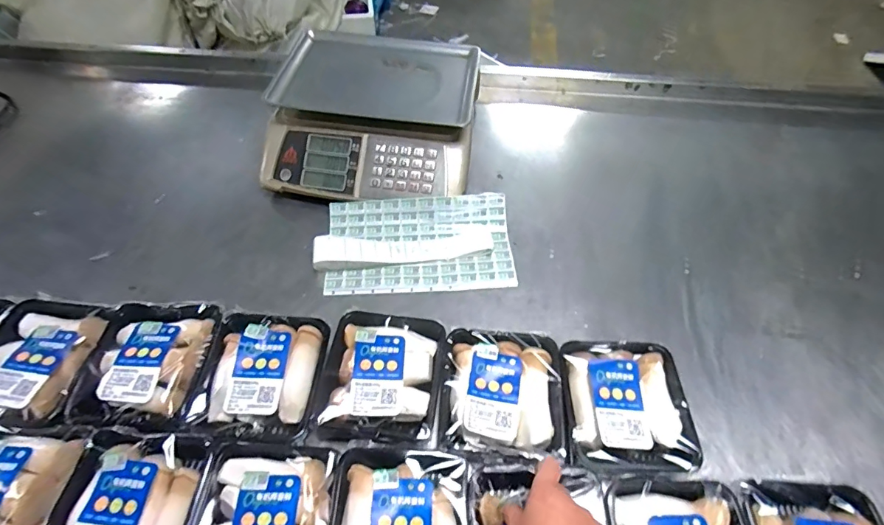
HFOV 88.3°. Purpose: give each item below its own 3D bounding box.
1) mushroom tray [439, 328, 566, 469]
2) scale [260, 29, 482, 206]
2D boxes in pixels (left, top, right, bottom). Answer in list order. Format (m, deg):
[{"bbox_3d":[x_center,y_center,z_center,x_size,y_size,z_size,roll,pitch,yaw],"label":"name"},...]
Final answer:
[{"bbox_3d":[0.072,0.162,0.547,0.137,0.047,0.151,5,53,2],"label":"mushroom tray"},{"bbox_3d":[-0.120,-0.262,0.822,0.352,0.121,0.349,6,53,3],"label":"scale"}]

